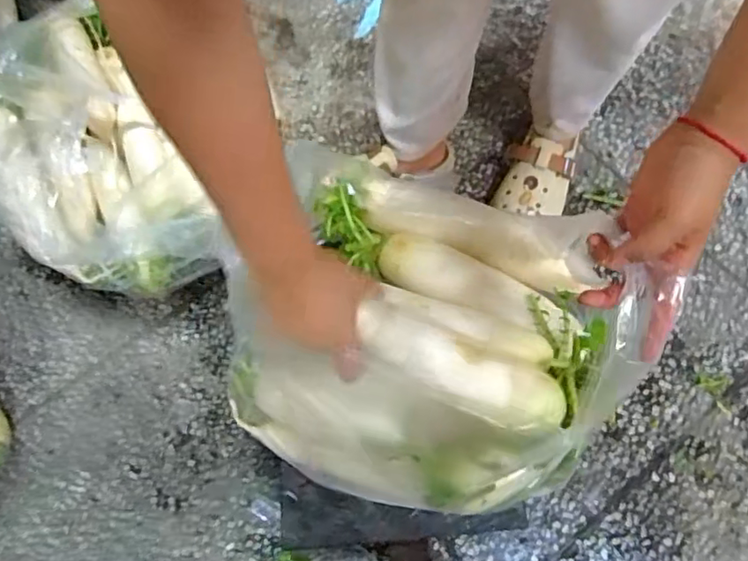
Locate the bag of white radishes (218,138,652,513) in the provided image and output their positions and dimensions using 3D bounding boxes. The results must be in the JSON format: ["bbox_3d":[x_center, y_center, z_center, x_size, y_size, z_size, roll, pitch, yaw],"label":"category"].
[{"bbox_3d":[0.051,0.055,0.627,0.349,0.208,0.339,25,72,9],"label":"bag of white radishes"}]

